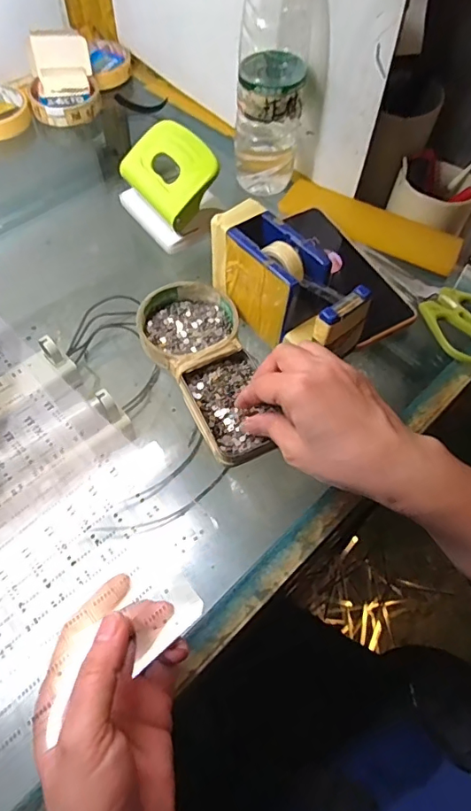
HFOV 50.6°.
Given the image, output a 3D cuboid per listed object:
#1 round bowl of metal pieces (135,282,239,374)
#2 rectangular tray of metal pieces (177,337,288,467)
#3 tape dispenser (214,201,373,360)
[{"bbox_3d":[-0.040,-0.067,0.421,0.081,0.020,0.083,1,59,-1],"label":"round bowl of metal pieces"},{"bbox_3d":[-0.002,-0.002,0.385,0.065,0.020,0.093,-19,61,-14],"label":"rectangular tray of metal pieces"},{"bbox_3d":[0.037,-0.089,0.402,0.053,0.081,0.135,-36,66,-21],"label":"tape dispenser"}]

